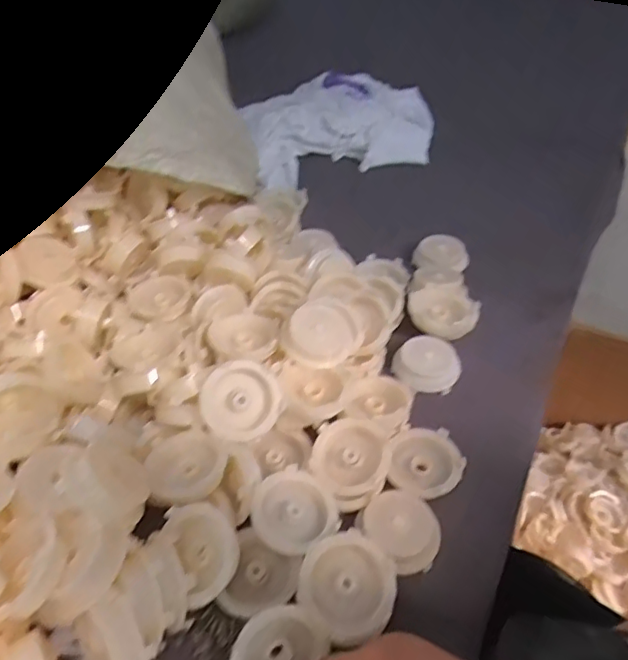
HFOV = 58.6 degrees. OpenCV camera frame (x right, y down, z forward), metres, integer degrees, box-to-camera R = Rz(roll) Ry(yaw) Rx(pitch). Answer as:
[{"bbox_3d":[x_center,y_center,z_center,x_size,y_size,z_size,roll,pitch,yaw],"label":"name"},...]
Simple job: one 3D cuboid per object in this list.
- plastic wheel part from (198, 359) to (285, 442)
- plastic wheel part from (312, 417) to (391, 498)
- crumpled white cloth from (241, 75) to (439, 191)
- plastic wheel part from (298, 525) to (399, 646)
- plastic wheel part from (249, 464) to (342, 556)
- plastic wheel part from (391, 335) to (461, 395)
[{"bbox_3d":[-0.049,0.048,0.379,0.051,0.009,0.051,0,90,-12],"label":"plastic wheel part"},{"bbox_3d":[0.026,0.084,0.377,0.051,0.014,0.052,5,45,6],"label":"plastic wheel part"},{"bbox_3d":[0.043,-0.293,0.785,0.258,0.040,0.262,-9,45,-8],"label":"crumpled white cloth"},{"bbox_3d":[0.020,0.145,0.321,0.055,0.011,0.055,2,55,-4],"label":"plastic wheel part"},{"bbox_3d":[-0.012,0.112,0.349,0.052,0.013,0.052,0,44,0],"label":"plastic wheel part"},{"bbox_3d":[0.094,0.027,0.461,0.053,0.019,0.050,13,68,-8],"label":"plastic wheel part"}]

